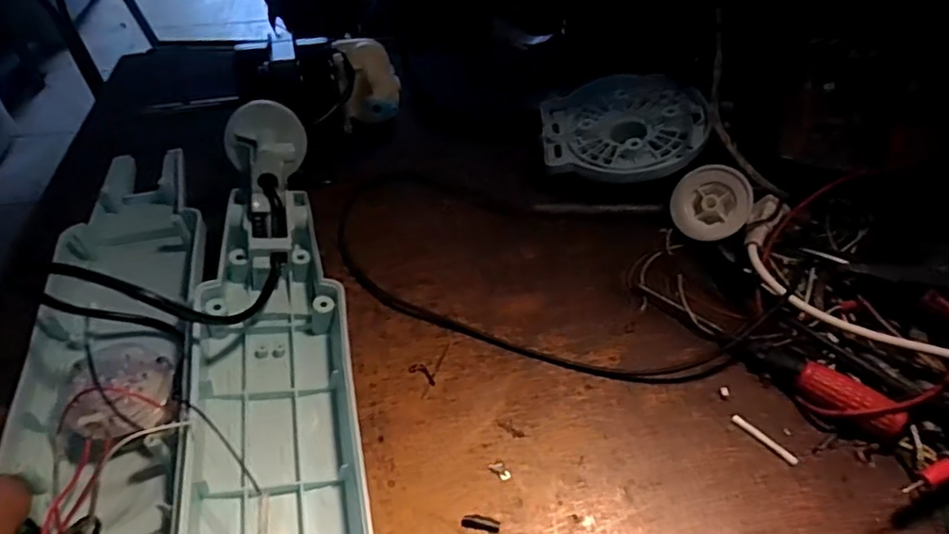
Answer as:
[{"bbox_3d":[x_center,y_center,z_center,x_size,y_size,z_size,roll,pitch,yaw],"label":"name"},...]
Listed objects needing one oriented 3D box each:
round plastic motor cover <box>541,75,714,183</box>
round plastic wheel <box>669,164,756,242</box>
[{"bbox_3d":[0.112,-0.112,0.473,0.118,0.017,0.104,-3,53,12],"label":"round plastic motor cover"},{"bbox_3d":[0.163,-0.044,0.423,0.051,0.011,0.050,-3,84,30],"label":"round plastic wheel"}]

